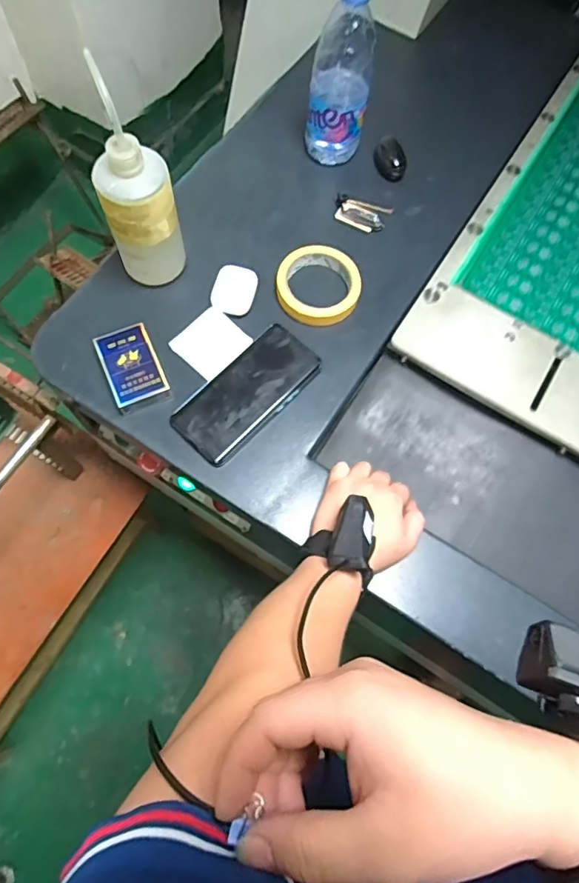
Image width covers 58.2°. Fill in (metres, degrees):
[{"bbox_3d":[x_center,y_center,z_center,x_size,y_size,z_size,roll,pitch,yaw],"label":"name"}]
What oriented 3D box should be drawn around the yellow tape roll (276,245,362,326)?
[{"bbox_3d":[0.035,-0.186,0.615,0.098,0.022,0.092,1,69,-2],"label":"yellow tape roll"}]

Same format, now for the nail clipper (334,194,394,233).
[{"bbox_3d":[0.092,-0.293,0.669,0.071,0.006,0.044,20,69,5],"label":"nail clipper"}]

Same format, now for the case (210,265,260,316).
[{"bbox_3d":[-0.063,-0.180,0.610,0.048,0.021,0.064,12,69,3],"label":"case"}]

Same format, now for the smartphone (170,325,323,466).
[{"bbox_3d":[-0.046,-0.056,0.571,0.080,0.016,0.166,41,73,13],"label":"smartphone"}]

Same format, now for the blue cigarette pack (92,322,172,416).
[{"bbox_3d":[-0.170,-0.080,0.566,0.057,0.021,0.091,-23,71,-11],"label":"blue cigarette pack"}]

